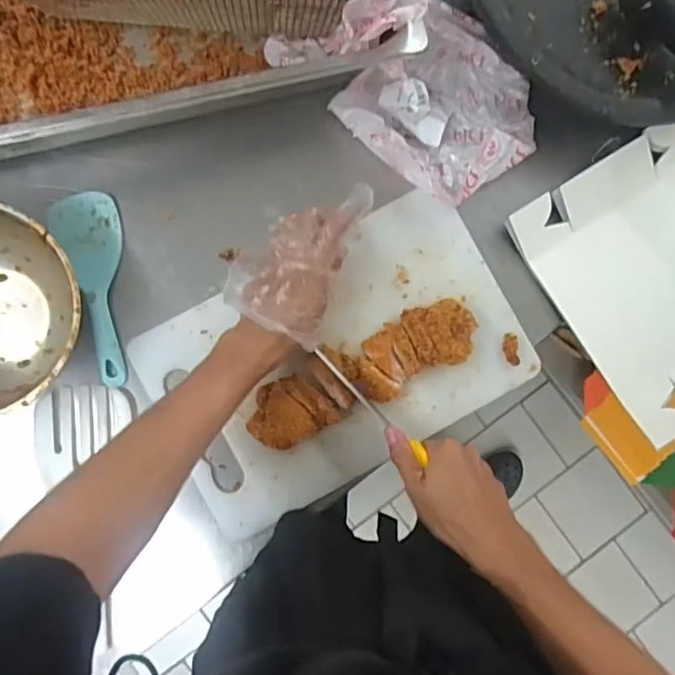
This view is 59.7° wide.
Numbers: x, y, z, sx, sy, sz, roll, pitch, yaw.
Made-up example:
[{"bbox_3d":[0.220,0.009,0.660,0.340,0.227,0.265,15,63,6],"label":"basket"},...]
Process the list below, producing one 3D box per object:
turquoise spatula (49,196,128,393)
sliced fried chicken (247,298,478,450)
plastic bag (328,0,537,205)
[{"bbox_3d":[-0.234,-0.051,0.588,0.061,0.013,0.192,-16,89,-3],"label":"turquoise spatula"},{"bbox_3d":[0.025,0.036,0.591,0.238,0.027,0.069,-25,89,-3],"label":"sliced fried chicken"},{"bbox_3d":[0.111,-0.234,0.593,0.179,0.048,0.158,37,87,-1],"label":"plastic bag"}]

